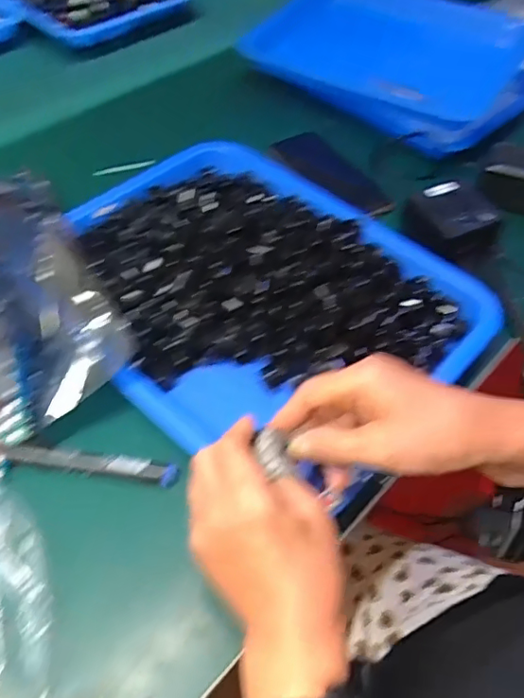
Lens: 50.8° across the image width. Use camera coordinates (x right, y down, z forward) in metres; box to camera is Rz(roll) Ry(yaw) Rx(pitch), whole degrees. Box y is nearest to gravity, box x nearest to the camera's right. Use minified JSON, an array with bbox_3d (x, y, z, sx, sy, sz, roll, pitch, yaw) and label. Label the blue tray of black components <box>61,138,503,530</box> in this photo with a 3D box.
[{"bbox_3d":[-0.011,-0.058,0.504,0.385,0.056,0.296,37,60,21],"label":"blue tray of black components"}]

